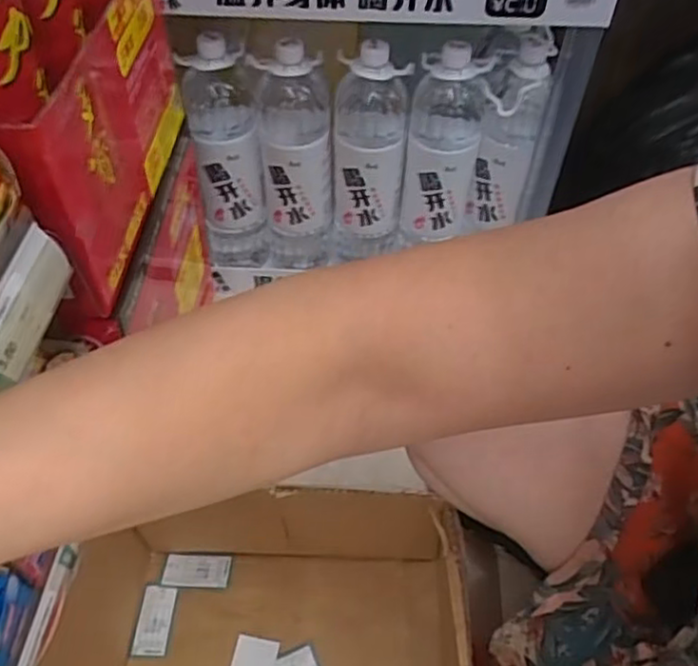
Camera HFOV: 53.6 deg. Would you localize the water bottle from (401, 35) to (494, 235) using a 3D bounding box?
[{"bbox_3d":[0.115,-0.210,0.865,0.089,0.273,0.077,5,51,3],"label":"water bottle"}]

